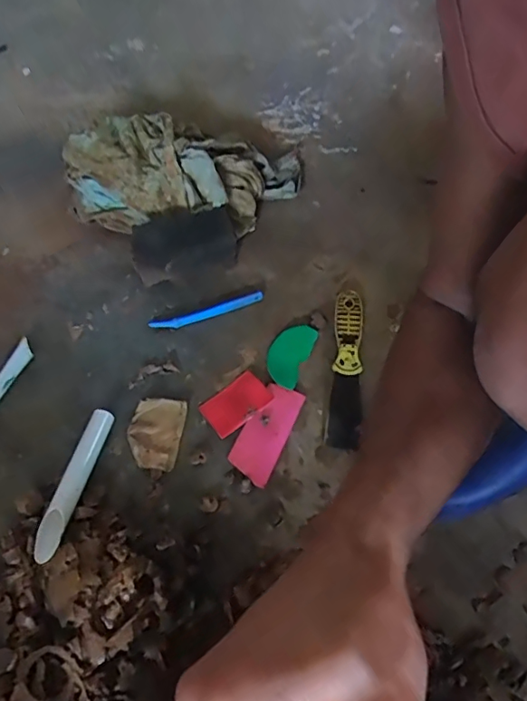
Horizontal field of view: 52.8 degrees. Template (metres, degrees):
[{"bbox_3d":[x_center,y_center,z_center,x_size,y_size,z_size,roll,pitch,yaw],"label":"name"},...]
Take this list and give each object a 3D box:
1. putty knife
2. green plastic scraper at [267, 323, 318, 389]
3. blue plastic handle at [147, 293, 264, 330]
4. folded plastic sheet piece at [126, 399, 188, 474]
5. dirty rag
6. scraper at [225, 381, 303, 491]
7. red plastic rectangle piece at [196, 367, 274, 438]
[{"bbox_3d":[0.094,0.012,0.596,0.034,0.016,0.192,7,59,3],"label":"putty knife"},{"bbox_3d":[0.029,0.002,0.605,0.044,0.006,0.084,22,61,12],"label":"green plastic scraper"},{"bbox_3d":[-0.066,-0.045,0.632,0.136,0.009,0.017,-16,60,-11],"label":"blue plastic handle"},{"bbox_3d":[-0.112,0.084,0.551,0.054,0.012,0.074,5,58,2],"label":"folded plastic sheet piece"},{"bbox_3d":[-0.105,-0.230,0.706,0.304,0.072,0.157,5,58,2],"label":"dirty rag"},{"bbox_3d":[0.002,0.084,0.557,0.046,0.004,0.106,26,63,8],"label":"scraper"},{"bbox_3d":[-0.029,0.056,0.573,0.073,0.006,0.045,-37,68,-20],"label":"red plastic rectangle piece"}]

